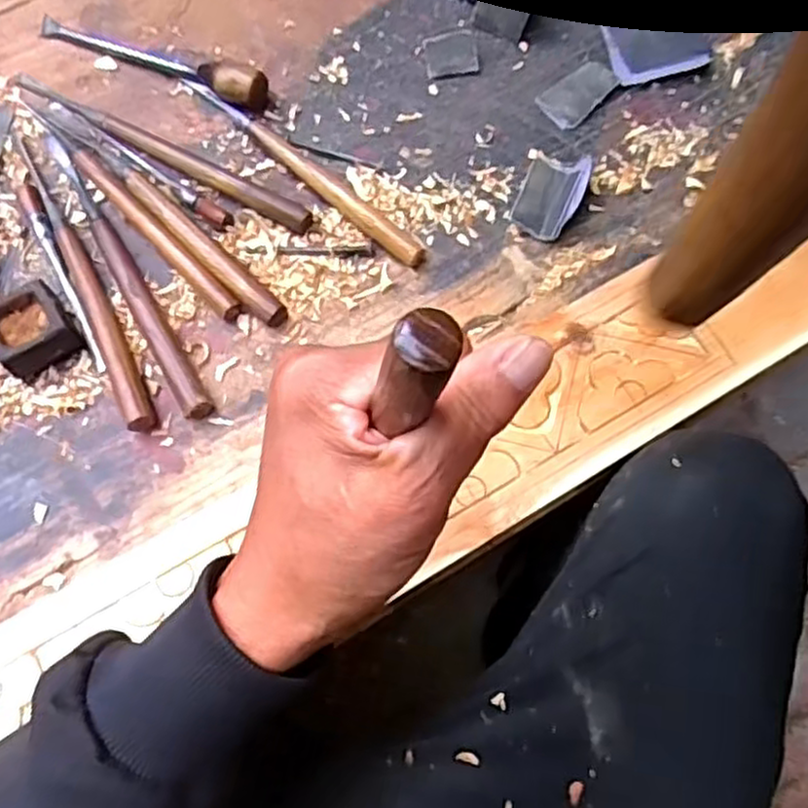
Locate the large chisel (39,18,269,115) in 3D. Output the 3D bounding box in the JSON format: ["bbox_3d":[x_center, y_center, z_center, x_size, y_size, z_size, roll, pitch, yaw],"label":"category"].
[{"bbox_3d":[-0.186,-0.256,0.551,0.188,0.031,0.026,21,72,6],"label":"large chisel"}]

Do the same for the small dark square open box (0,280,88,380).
[{"bbox_3d":[-0.238,-0.047,0.481,0.048,0.024,0.045,-35,75,-12],"label":"small dark square open box"}]

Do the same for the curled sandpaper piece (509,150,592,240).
[{"bbox_3d":[0.103,-0.148,0.527,0.042,0.009,0.076,20,72,5],"label":"curled sandpaper piece"}]

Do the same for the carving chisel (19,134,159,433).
[{"bbox_3d":[-0.214,-0.088,0.499,0.017,0.018,0.243,-25,73,-10],"label":"carving chisel"}]

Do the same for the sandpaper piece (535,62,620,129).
[{"bbox_3d":[0.130,-0.231,0.559,0.059,0.004,0.036,-42,74,-8],"label":"sandpaper piece"}]

